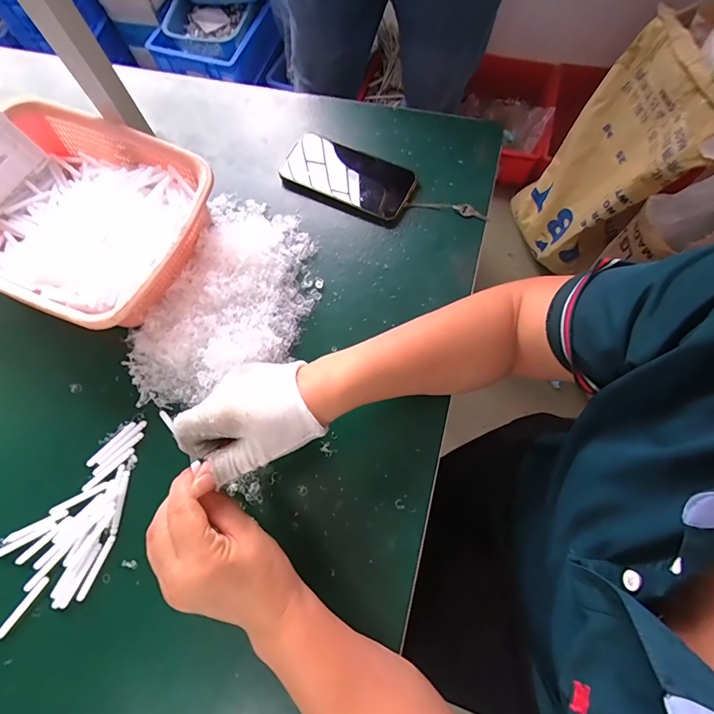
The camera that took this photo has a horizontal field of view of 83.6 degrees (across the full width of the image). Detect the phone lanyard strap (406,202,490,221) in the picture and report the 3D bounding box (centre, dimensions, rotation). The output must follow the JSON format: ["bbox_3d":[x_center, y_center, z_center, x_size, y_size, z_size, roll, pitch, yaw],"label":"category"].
[{"bbox_3d":[0.110,-0.179,0.481,0.100,0.006,0.015,12,73,6],"label":"phone lanyard strap"}]

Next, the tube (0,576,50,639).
[{"bbox_3d":[-0.310,0.232,0.369,0.009,0.004,0.059,33,76,12],"label":"tube"}]

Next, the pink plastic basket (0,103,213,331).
[{"bbox_3d":[-0.312,-0.152,0.454,0.282,0.077,0.212,22,74,9],"label":"pink plastic basket"}]

